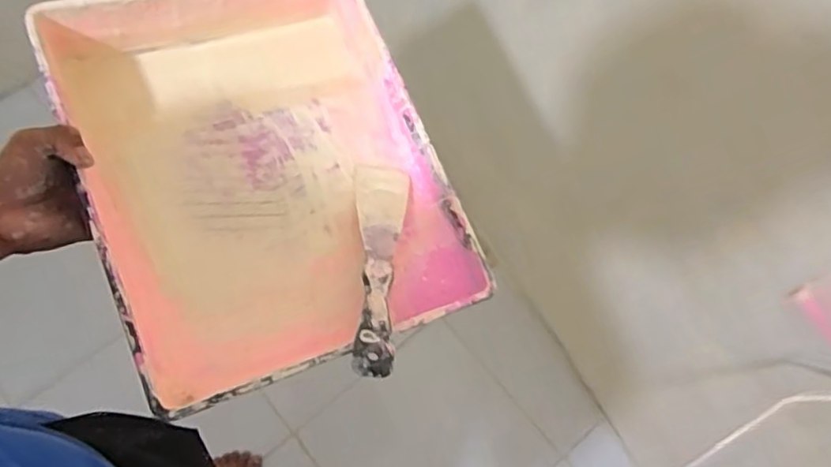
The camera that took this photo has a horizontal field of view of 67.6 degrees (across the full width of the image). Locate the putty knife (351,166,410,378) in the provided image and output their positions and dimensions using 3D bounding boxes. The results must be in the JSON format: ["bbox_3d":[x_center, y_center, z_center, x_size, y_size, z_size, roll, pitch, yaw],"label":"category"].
[{"bbox_3d":[-0.029,0.021,0.506,0.046,0.013,0.209,1,49,-2],"label":"putty knife"}]

